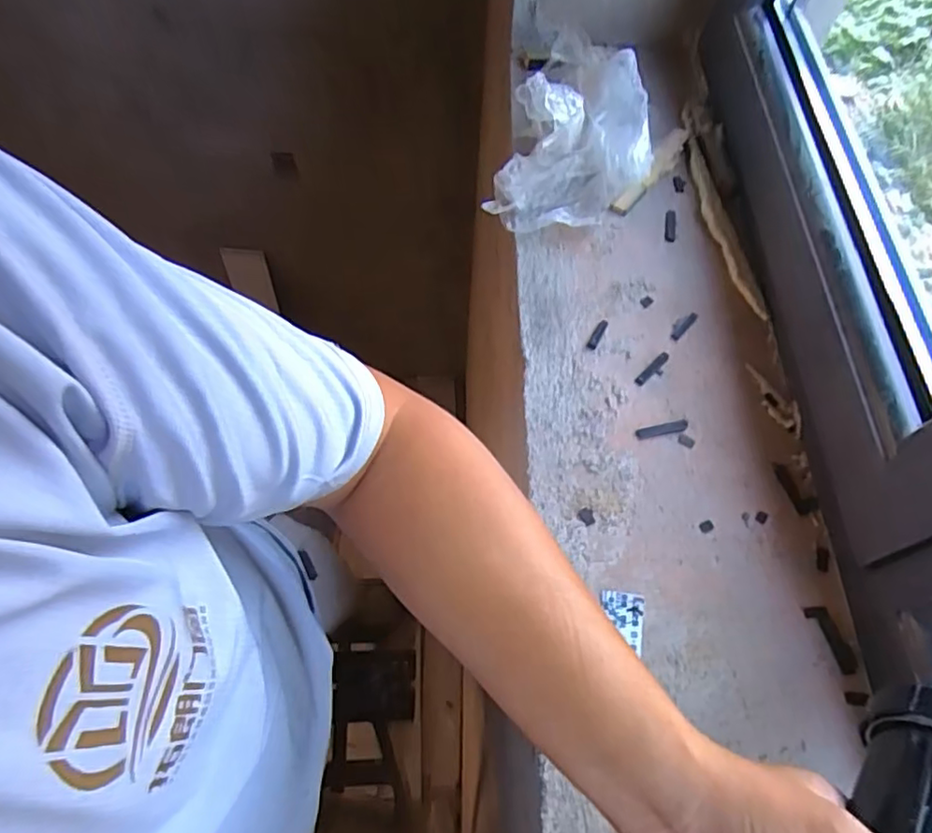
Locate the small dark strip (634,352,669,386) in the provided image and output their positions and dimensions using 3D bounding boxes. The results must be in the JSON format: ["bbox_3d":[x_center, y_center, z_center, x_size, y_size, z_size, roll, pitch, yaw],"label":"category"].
[{"bbox_3d":[0.166,-0.042,0.546,0.042,0.006,0.008,-38,69,-19],"label":"small dark strip"}]

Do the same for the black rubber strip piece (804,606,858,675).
[{"bbox_3d":[0.265,0.159,0.441,0.016,0.004,0.047,-19,64,-11],"label":"black rubber strip piece"}]

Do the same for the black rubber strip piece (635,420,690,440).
[{"bbox_3d":[0.165,0.011,0.517,0.045,0.004,0.009,-13,75,0],"label":"black rubber strip piece"}]

